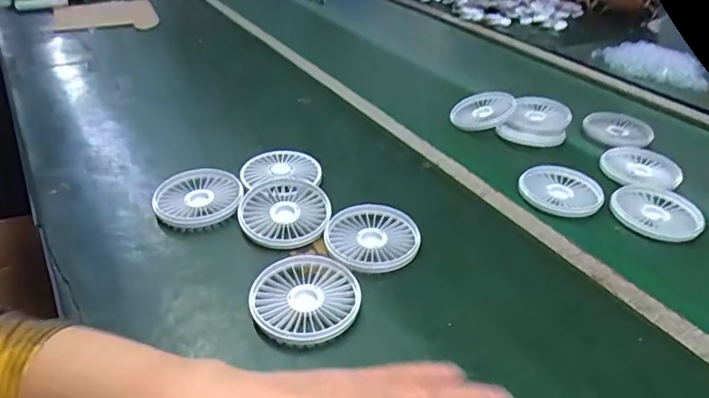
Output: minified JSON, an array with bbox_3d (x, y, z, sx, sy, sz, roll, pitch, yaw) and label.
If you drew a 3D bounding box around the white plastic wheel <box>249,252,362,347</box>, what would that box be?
[{"bbox_3d":[-0.038,0.082,0.421,0.083,0.020,0.093,11,36,14],"label":"white plastic wheel"}]

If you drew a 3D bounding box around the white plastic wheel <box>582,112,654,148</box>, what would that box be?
[{"bbox_3d":[0.372,-0.098,0.722,0.087,0.018,0.087,2,35,-2],"label":"white plastic wheel"}]

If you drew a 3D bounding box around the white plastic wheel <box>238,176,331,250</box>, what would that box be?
[{"bbox_3d":[-0.069,0.009,0.506,0.088,0.017,0.091,1,34,-1],"label":"white plastic wheel"}]

